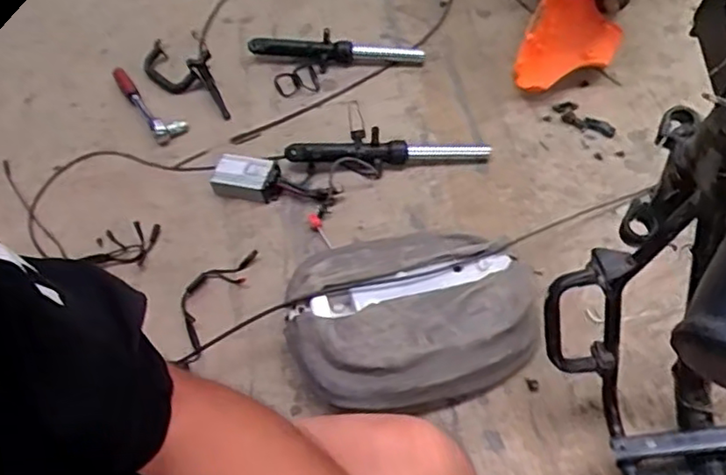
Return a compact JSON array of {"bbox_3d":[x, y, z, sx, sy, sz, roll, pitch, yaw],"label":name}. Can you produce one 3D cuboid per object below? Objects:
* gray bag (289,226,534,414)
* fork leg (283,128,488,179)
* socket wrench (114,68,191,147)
[{"bbox_3d":[0.069,0.099,0.890,0.334,0.090,0.250,-22,54,-9],"label":"gray bag"},{"bbox_3d":[0.042,-0.128,1.069,0.329,0.067,0.059,-3,55,3],"label":"fork leg"},{"bbox_3d":[-0.370,-0.235,1.146,0.057,0.042,0.188,-32,59,-16],"label":"socket wrench"}]

